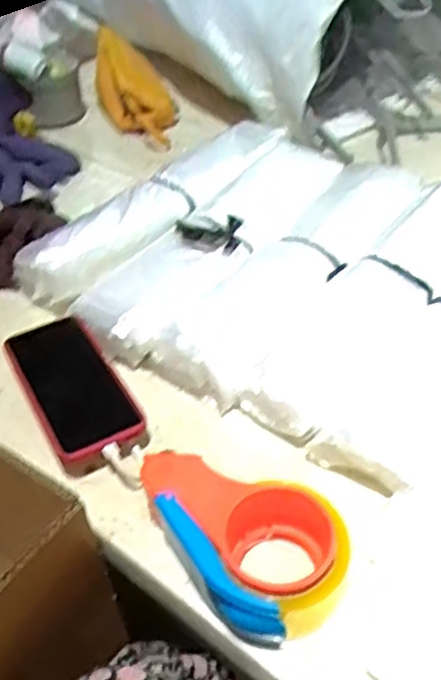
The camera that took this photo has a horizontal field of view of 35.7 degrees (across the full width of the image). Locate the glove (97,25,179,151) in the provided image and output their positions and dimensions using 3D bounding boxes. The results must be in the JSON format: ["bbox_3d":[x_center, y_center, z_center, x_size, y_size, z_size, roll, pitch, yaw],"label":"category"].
[{"bbox_3d":[-0.124,-0.364,0.978,0.109,0.103,0.184,-9,44,-5],"label":"glove"}]

